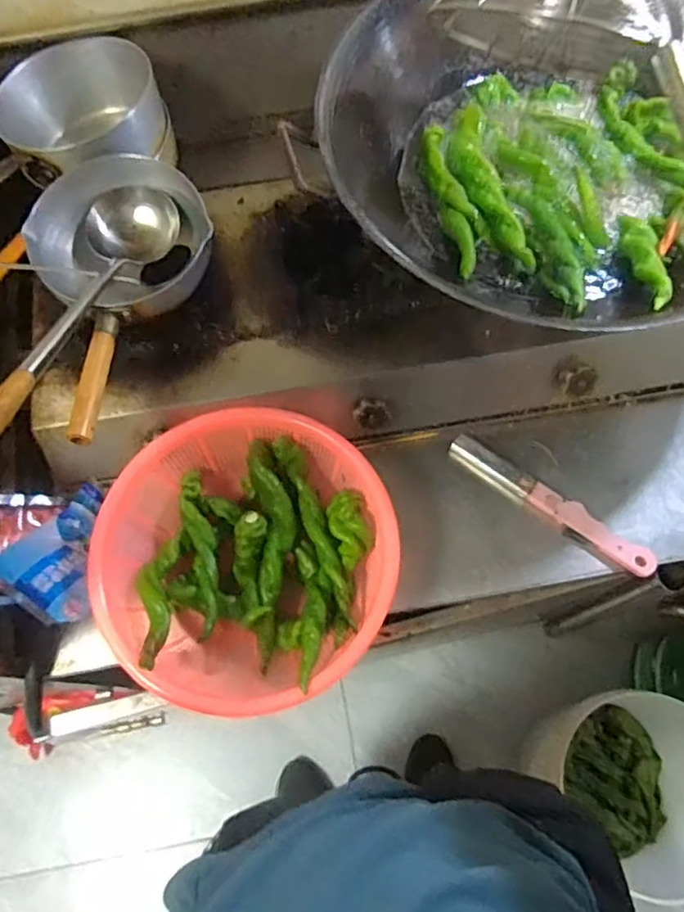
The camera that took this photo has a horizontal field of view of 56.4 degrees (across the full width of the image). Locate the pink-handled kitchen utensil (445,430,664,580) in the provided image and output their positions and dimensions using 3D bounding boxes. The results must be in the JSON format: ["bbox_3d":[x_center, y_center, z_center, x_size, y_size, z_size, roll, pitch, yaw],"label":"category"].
[{"bbox_3d":[0.253,0.058,0.780,0.271,0.026,0.034,35,74,14],"label":"pink-handled kitchen utensil"}]

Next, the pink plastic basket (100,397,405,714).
[{"bbox_3d":[-0.101,0.114,0.733,0.322,0.105,0.321,22,71,10],"label":"pink plastic basket"}]

